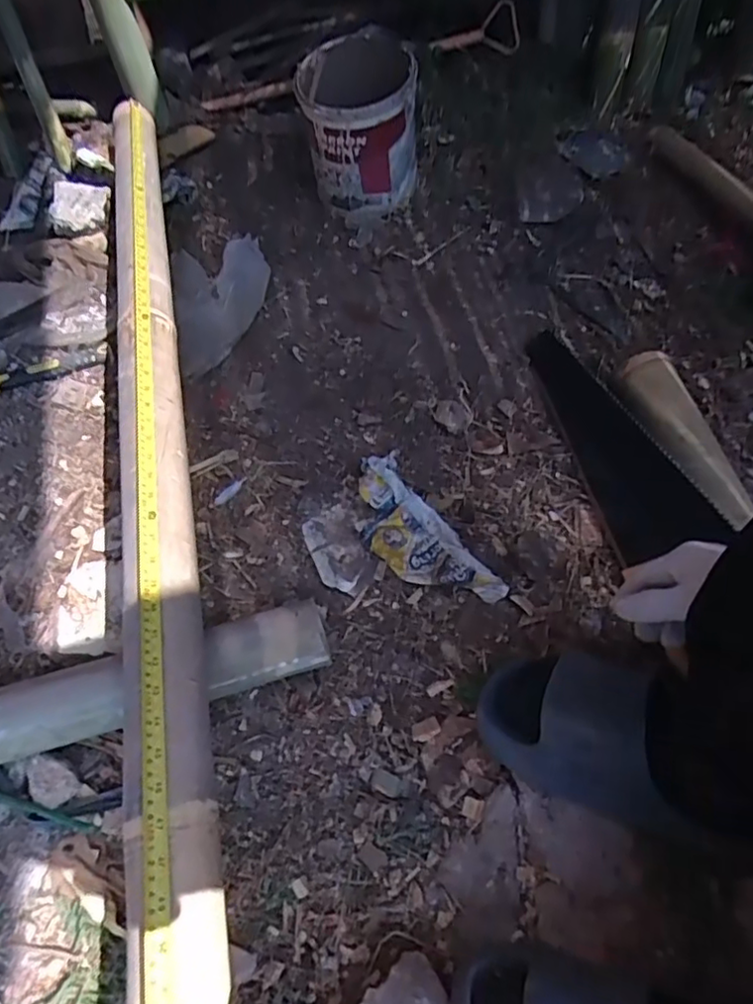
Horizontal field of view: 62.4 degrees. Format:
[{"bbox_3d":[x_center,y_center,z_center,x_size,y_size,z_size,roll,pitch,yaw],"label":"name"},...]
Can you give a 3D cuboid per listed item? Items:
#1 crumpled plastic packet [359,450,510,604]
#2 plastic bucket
[{"bbox_3d":[0.041,0.038,0.733,0.100,0.027,0.231,-31,60,-15],"label":"crumpled plastic packet"},{"bbox_3d":[-0.024,-0.584,0.988,0.170,0.200,0.170,-2,57,3],"label":"plastic bucket"}]

